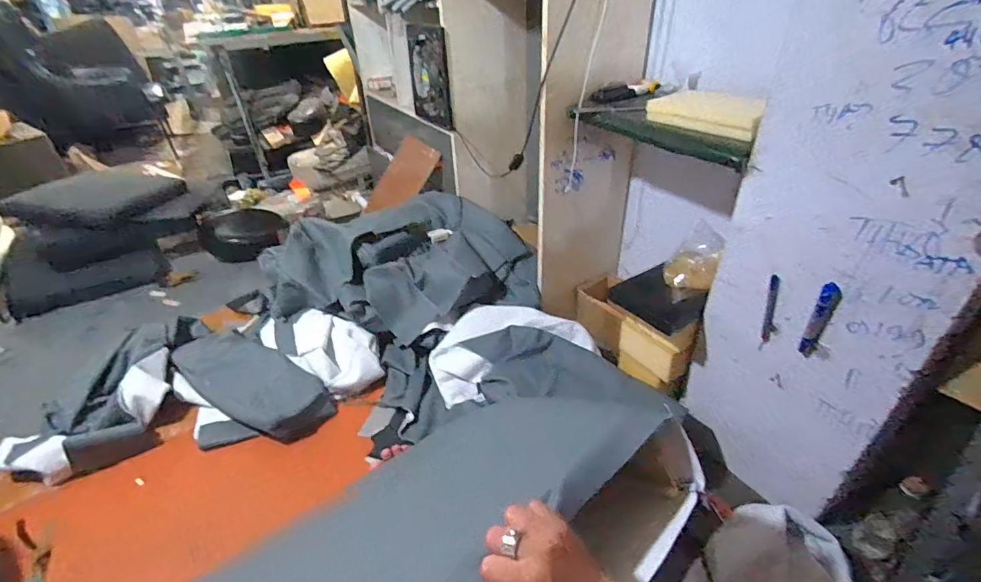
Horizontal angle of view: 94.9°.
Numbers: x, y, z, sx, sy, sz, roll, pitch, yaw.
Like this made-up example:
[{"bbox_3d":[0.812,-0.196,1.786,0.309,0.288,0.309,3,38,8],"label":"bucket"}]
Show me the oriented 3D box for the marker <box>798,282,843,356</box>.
[{"bbox_3d":[0.521,0.050,0.716,0.021,0.141,0.022,-33,45,-31],"label":"marker"}]

